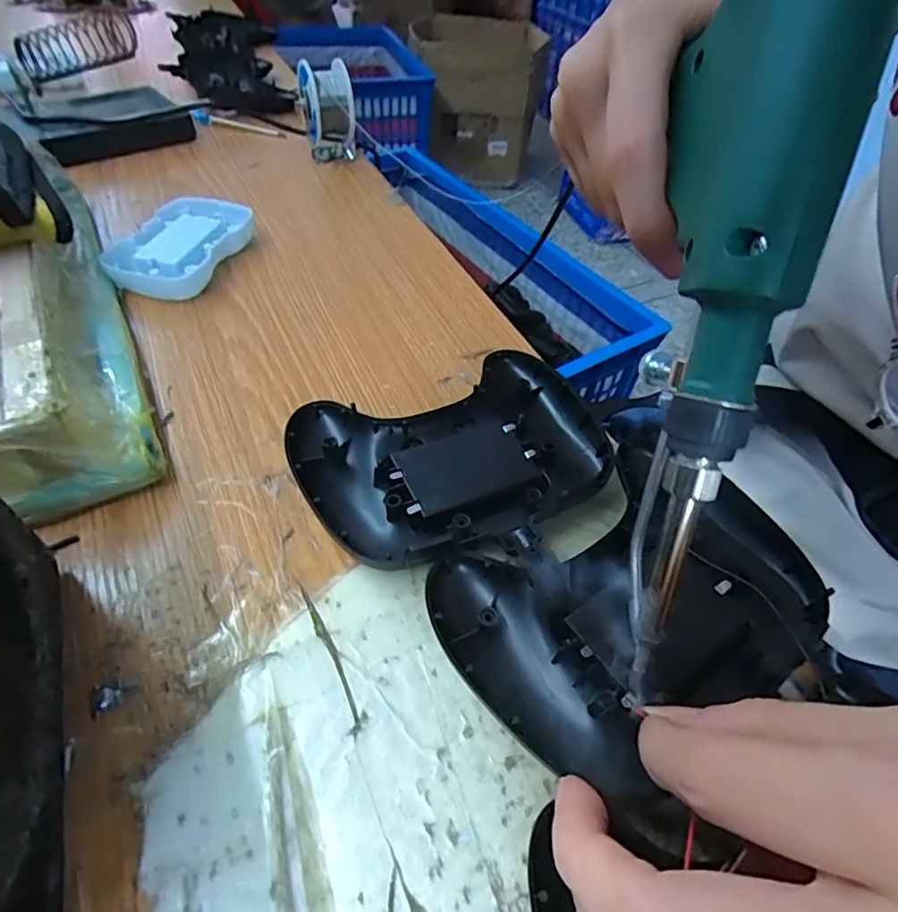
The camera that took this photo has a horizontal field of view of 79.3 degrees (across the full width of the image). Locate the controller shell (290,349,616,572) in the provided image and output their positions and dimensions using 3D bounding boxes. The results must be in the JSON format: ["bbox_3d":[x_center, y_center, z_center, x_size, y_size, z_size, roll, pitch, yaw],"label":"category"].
[{"bbox_3d":[0.003,-0.001,0.224,0.122,0.021,0.088,-18,53,-19],"label":"controller shell"}]

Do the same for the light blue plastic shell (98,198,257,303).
[{"bbox_3d":[-0.155,-0.122,0.318,0.054,0.019,0.086,14,50,8],"label":"light blue plastic shell"}]

